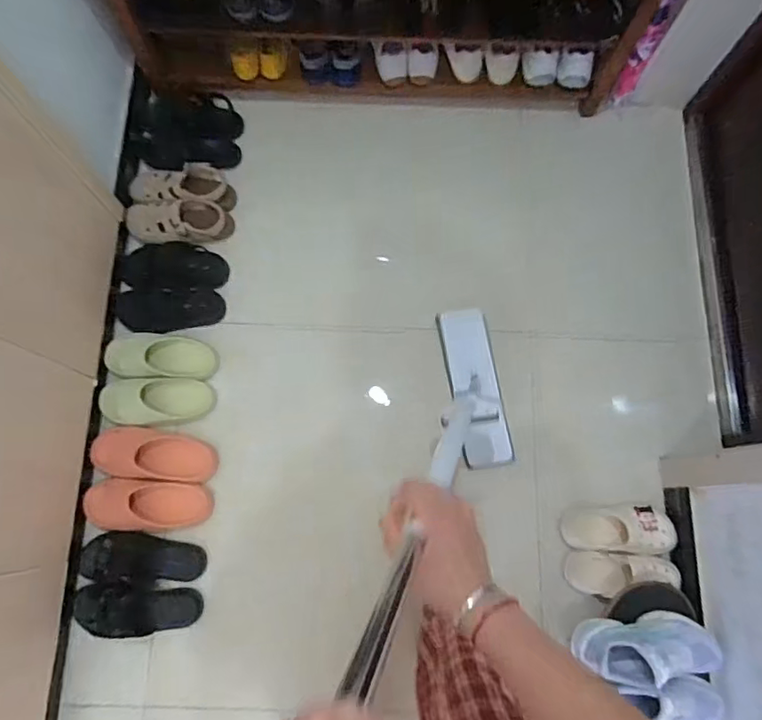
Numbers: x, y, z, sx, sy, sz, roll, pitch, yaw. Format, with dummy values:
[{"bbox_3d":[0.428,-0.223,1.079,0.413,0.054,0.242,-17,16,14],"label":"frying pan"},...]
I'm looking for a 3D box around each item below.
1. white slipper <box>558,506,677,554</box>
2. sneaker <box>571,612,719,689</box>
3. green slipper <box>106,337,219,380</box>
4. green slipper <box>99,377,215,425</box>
[{"bbox_3d":[0.484,0.354,1.145,0.218,0.070,0.102,0,76,-1],"label":"white slipper"},{"bbox_3d":[0.470,0.508,0.986,0.247,0.103,0.105,2,76,0],"label":"sneaker"},{"bbox_3d":[-0.482,-0.007,1.240,0.229,0.049,0.102,-1,76,-1],"label":"green slipper"},{"bbox_3d":[-0.478,0.090,1.199,0.227,0.052,0.098,-3,76,-2],"label":"green slipper"}]

